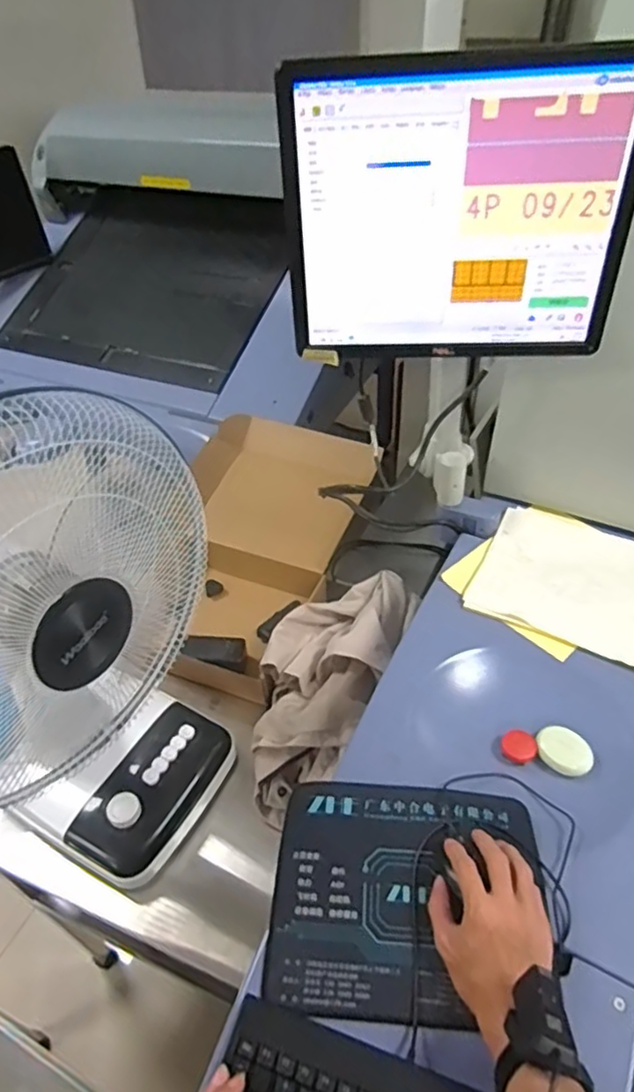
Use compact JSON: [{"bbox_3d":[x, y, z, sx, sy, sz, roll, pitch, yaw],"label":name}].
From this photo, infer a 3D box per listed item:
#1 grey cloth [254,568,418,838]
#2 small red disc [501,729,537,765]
[{"bbox_3d":[0.013,0.200,1.007,0.196,0.143,0.425,22,49,25],"label":"grey cloth"},{"bbox_3d":[0.239,0.237,0.738,0.040,0.012,0.038,-2,43,2],"label":"small red disc"}]

